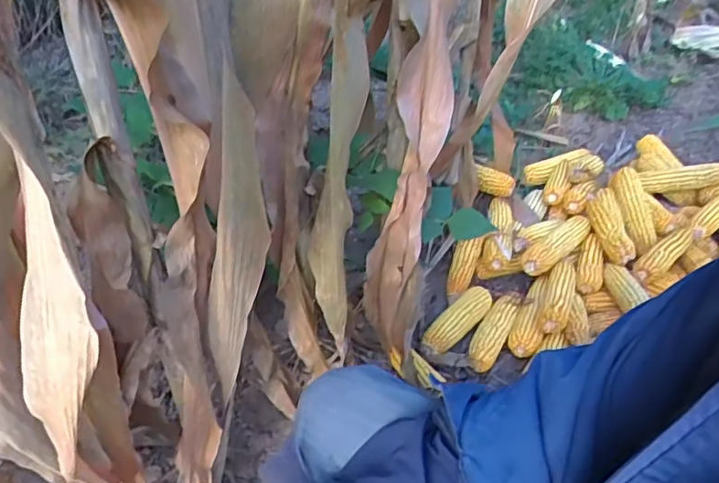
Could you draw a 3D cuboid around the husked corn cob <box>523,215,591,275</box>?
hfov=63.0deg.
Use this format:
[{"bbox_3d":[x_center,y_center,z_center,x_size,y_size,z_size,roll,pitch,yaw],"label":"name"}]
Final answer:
[{"bbox_3d":[0.423,0.005,1.236,0.215,0.047,0.059,-32,54,-33],"label":"husked corn cob"}]

